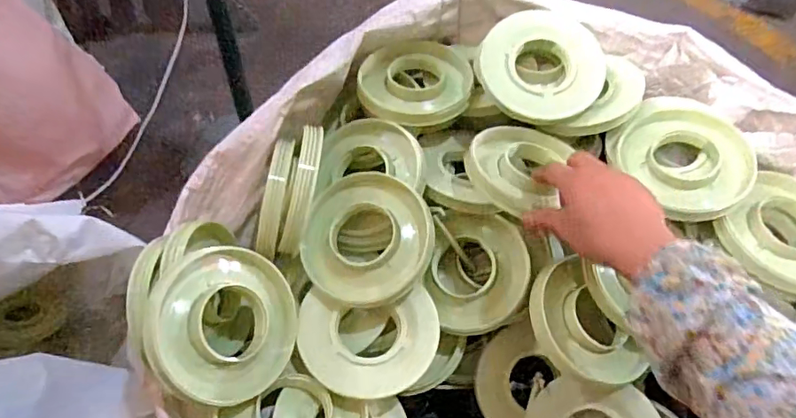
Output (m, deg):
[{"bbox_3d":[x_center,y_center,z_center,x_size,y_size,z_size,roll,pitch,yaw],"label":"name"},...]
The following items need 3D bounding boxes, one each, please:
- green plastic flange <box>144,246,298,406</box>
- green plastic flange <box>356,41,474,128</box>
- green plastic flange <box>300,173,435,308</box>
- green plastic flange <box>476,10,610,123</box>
[{"bbox_3d":[-0.145,0.096,0.450,0.125,0.018,0.126,18,62,-39],"label":"green plastic flange"},{"bbox_3d":[0.020,-0.141,0.597,0.132,0.038,0.109,-3,51,-5],"label":"green plastic flange"},{"bbox_3d":[-0.028,0.030,0.511,0.121,0.022,0.125,0,83,1],"label":"green plastic flange"},{"bbox_3d":[0.155,-0.154,0.575,0.126,0.024,0.129,0,77,1],"label":"green plastic flange"}]

